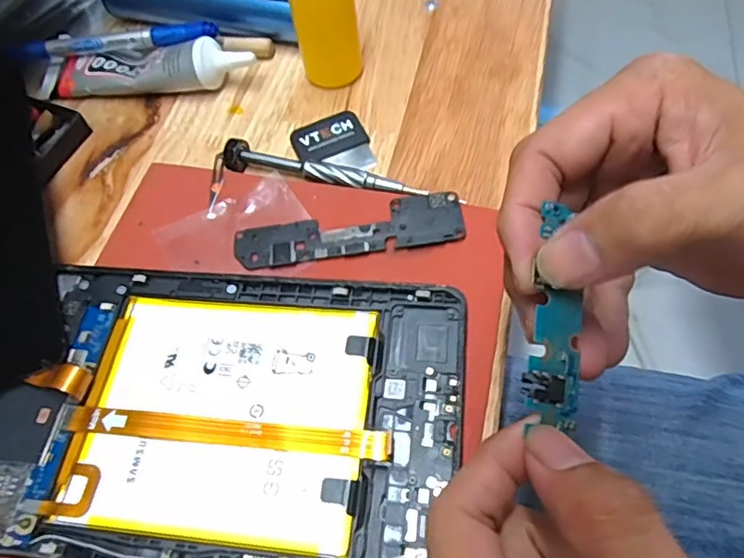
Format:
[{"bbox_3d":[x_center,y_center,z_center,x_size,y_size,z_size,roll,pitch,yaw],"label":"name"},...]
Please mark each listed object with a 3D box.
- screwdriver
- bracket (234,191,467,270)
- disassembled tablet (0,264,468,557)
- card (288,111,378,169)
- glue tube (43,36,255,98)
[{"bbox_3d":[-0.019,-0.053,0.296,0.122,0.009,0.014,13,61,14],"label":"screwdriver"},{"bbox_3d":[-0.011,-0.024,0.275,0.108,0.008,0.029,-9,58,1],"label":"bracket"},{"bbox_3d":[-0.067,0.051,0.232,0.200,0.011,0.120,3,59,8],"label":"disassembled tablet"},{"bbox_3d":[-0.021,-0.073,0.316,0.039,0.006,0.038,-22,59,-7],"label":"card"},{"bbox_3d":[-0.139,-0.127,0.347,0.137,0.032,0.031,-1,59,6],"label":"glue tube"}]

